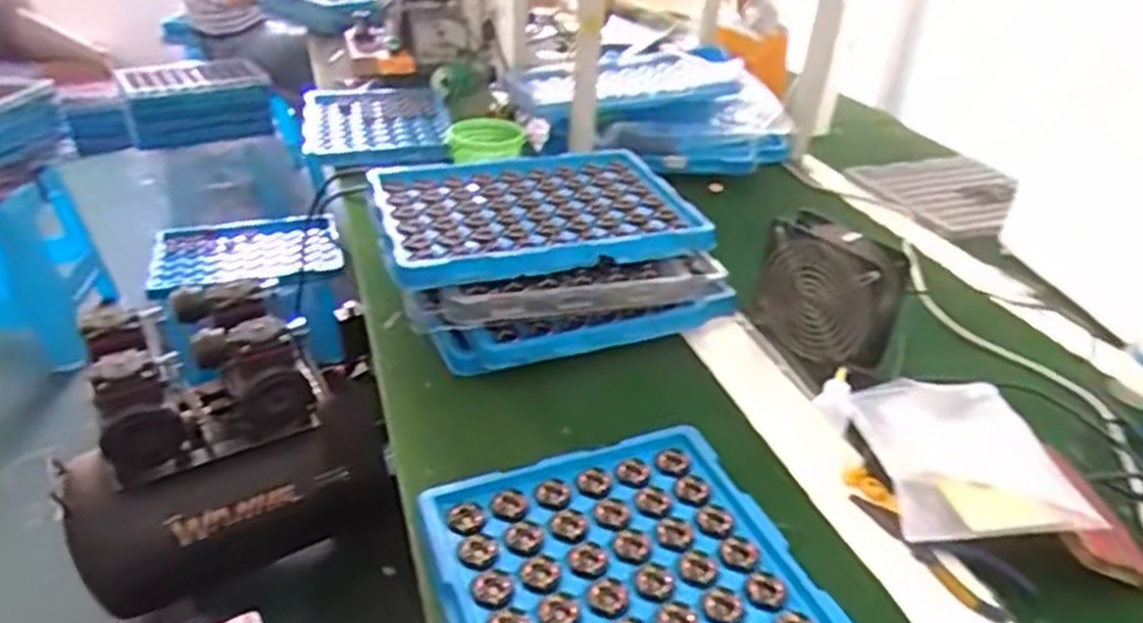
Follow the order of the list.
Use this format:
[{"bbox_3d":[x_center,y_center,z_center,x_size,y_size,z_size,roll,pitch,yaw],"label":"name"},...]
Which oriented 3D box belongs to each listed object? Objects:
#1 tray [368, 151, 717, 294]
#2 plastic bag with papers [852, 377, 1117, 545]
[{"bbox_3d":[-0.053,-0.132,0.963,0.366,0.033,0.295,-8,33,-16],"label":"tray"},{"bbox_3d":[0.348,0.127,0.674,0.170,0.032,0.181,1,32,-2],"label":"plastic bag with papers"}]

